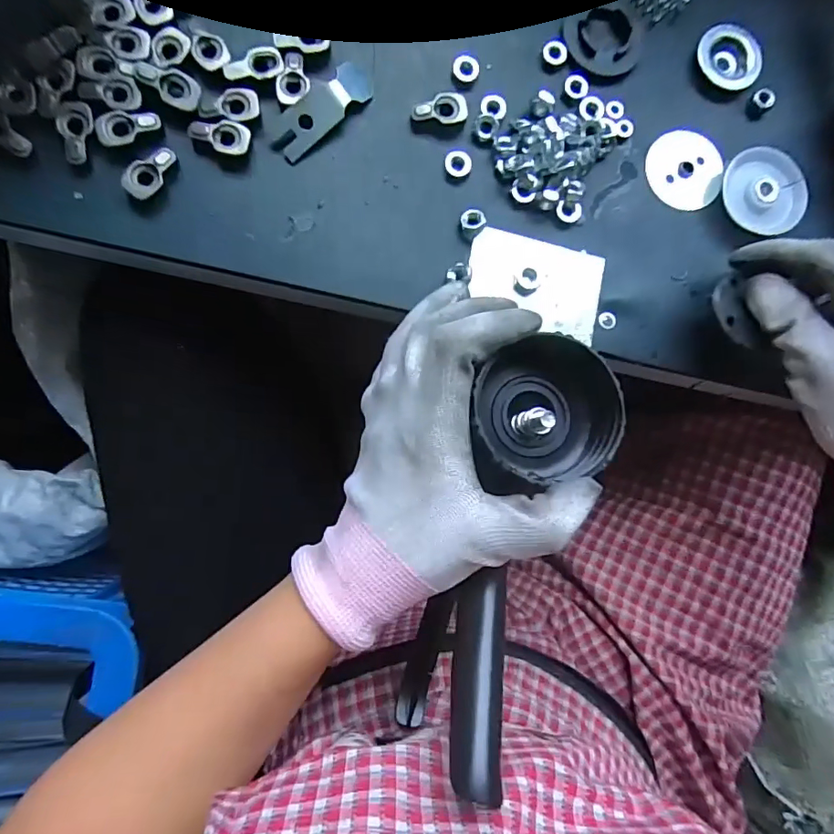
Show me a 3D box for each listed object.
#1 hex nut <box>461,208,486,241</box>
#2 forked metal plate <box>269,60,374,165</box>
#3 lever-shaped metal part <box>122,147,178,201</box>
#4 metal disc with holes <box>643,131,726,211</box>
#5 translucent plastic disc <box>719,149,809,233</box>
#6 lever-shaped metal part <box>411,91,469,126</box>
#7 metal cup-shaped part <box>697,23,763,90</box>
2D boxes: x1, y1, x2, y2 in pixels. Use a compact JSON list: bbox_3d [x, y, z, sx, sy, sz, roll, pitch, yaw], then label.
[{"bbox_3d":[0.029,-0.103,0.272,0.013,0.008,0.013,29,84,-4],"label":"hex nut"},{"bbox_3d":[-0.049,-0.162,0.266,0.021,0.010,0.063,43,83,-2],"label":"forked metal plate"},{"bbox_3d":[-0.131,-0.121,0.251,0.015,0.008,0.029,33,84,-3],"label":"lever-shaped metal part"},{"bbox_3d":[0.155,-0.143,0.292,0.045,0.004,0.043,0,86,-6],"label":"metal disc with holes"},{"bbox_3d":[0.198,-0.128,0.291,0.049,0.011,0.045,0,86,-6],"label":"translucent plastic disc"},{"bbox_3d":[0.012,-0.165,0.273,0.029,0.007,0.016,-7,87,-6],"label":"lever-shaped metal part"},{"bbox_3d":[0.185,-0.213,0.302,0.038,0.011,0.032,4,86,-6],"label":"metal cup-shaped part"}]

